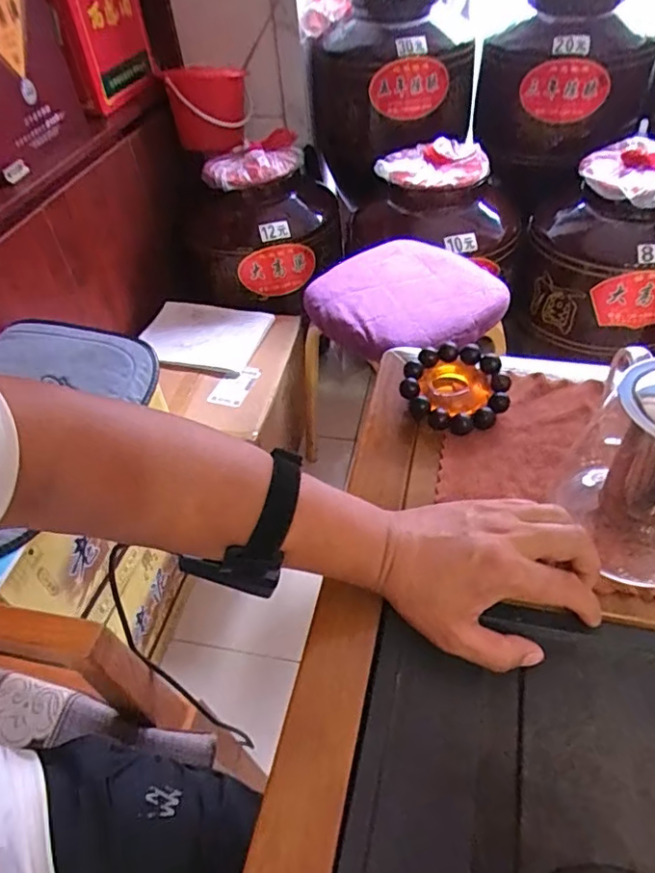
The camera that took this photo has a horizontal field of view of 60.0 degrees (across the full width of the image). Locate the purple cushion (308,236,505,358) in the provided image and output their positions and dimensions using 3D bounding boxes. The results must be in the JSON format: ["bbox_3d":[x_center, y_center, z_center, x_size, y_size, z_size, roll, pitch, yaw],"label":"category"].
[{"bbox_3d":[0.143,-0.251,1.050,0.318,0.058,0.295,-32,51,-24],"label":"purple cushion"}]

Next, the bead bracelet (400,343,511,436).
[{"bbox_3d":[0.115,-0.043,0.508,0.092,0.014,0.084,0,67,1],"label":"bead bracelet"}]

